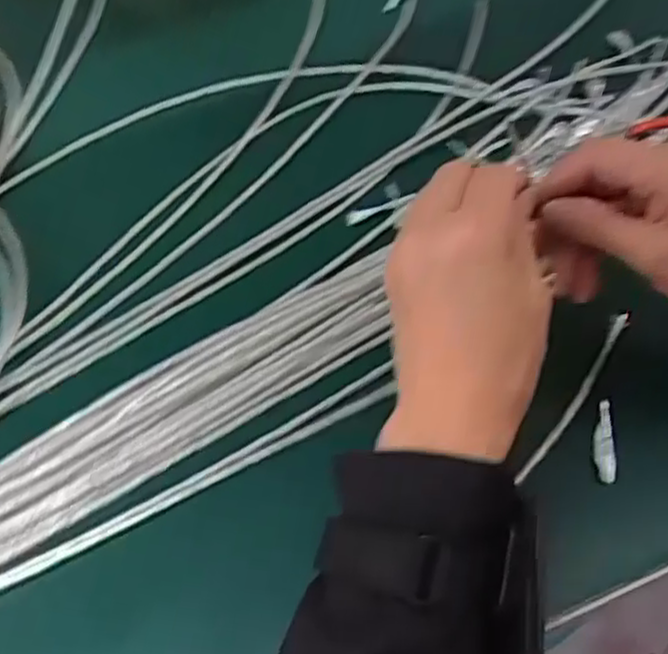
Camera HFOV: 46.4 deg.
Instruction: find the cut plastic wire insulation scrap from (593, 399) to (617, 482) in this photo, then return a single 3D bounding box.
[{"bbox_3d":[0.137,0.057,0.397,0.010,0.006,0.044,3,54,10],"label":"cut plastic wire insulation scrap"}]

